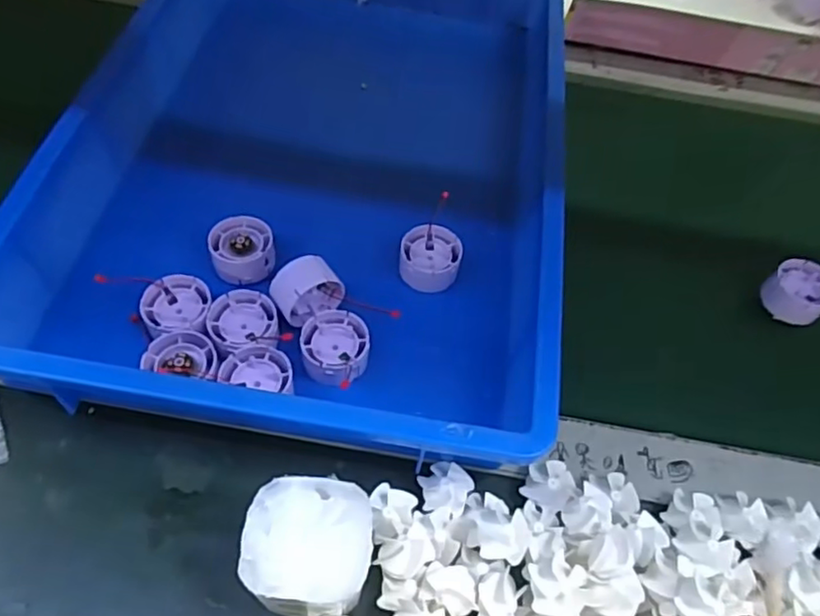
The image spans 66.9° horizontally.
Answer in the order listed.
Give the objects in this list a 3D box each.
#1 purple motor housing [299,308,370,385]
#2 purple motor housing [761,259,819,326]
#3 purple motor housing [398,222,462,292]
[{"bbox_3d":[-0.051,0.030,0.431,0.045,0.023,0.053,-1,56,-6],"label":"purple motor housing"},{"bbox_3d":[0.309,-0.012,0.493,0.046,0.024,0.047,36,60,18],"label":"purple motor housing"},{"bbox_3d":[0.016,-0.036,0.486,0.046,0.031,0.050,8,56,0],"label":"purple motor housing"}]

